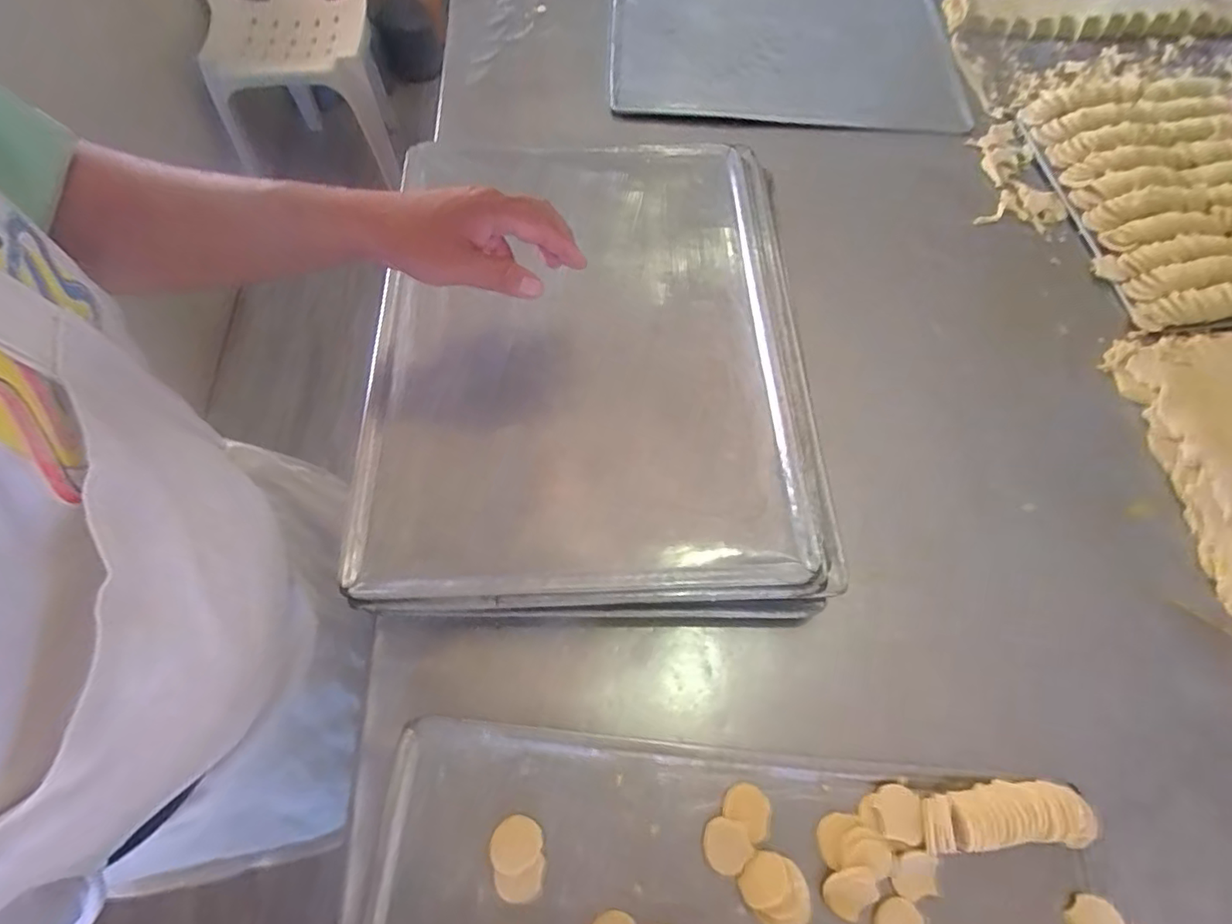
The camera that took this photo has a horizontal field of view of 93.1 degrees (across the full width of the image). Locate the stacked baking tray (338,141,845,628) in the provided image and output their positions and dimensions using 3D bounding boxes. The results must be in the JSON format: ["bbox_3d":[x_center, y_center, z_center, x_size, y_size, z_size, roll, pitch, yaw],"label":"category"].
[{"bbox_3d":[-0.015,-0.105,0.510,0.349,0.046,0.474,0,64,-2],"label":"stacked baking tray"}]

